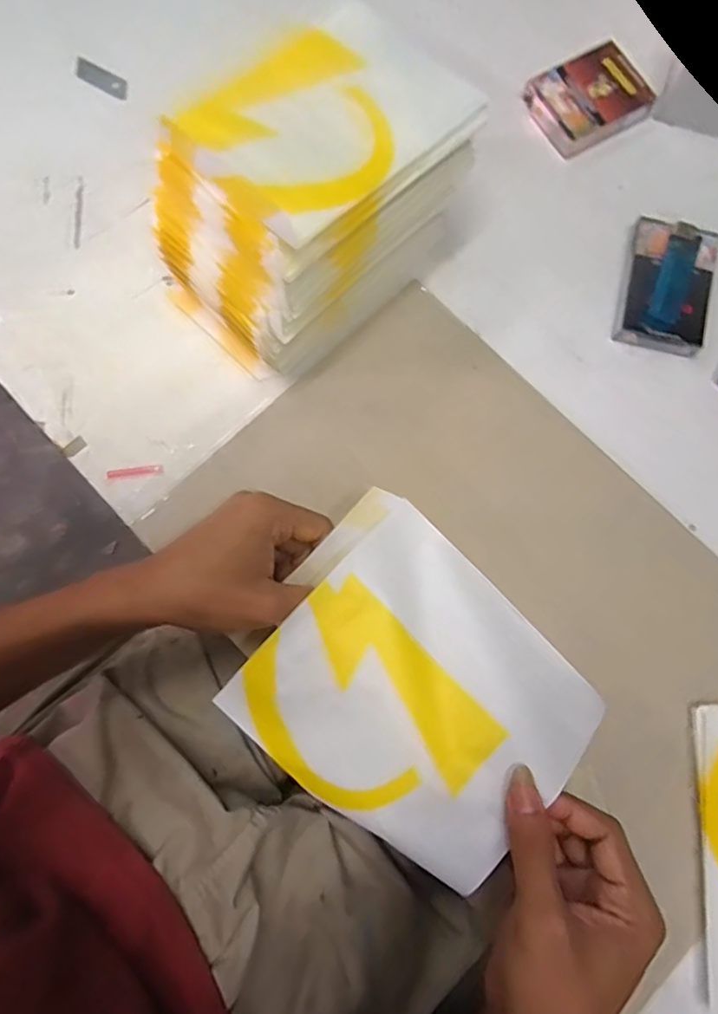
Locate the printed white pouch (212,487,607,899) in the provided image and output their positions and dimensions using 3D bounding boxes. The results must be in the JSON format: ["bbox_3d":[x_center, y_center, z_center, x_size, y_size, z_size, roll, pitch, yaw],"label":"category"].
[{"bbox_3d":[0.027,0.105,0.335,0.181,0.028,0.157,41,82,6],"label":"printed white pouch"}]

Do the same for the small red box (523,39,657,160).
[{"bbox_3d":[0.184,-0.328,0.470,0.088,0.019,0.067,-31,82,-6],"label":"small red box"}]

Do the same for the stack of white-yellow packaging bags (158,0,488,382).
[{"bbox_3d":[-0.030,-0.205,0.400,0.121,0.131,0.191,45,73,8],"label":"stack of white-yellow packaging bags"}]

